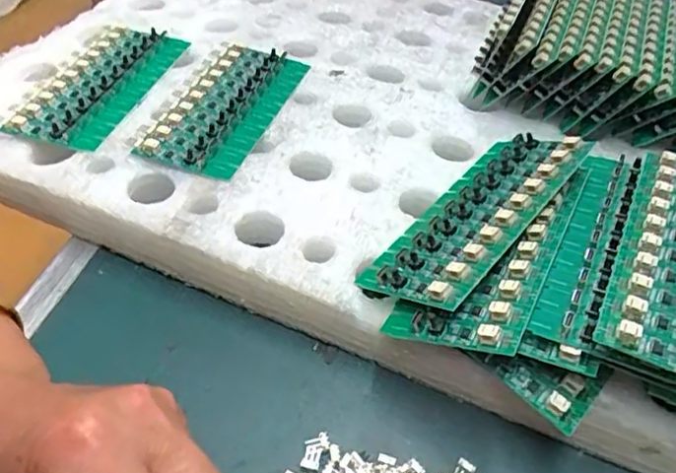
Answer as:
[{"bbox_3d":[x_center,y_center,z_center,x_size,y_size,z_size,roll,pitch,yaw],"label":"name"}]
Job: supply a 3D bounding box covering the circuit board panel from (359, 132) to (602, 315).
[{"bbox_3d":[0.072,-0.013,0.310,0.132,0.007,0.060,-42,33,-28],"label":"circuit board panel"}]

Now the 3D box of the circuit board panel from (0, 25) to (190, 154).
[{"bbox_3d":[-0.154,-0.105,0.403,0.061,0.004,0.134,13,45,7],"label":"circuit board panel"}]

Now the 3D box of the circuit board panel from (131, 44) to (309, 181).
[{"bbox_3d":[-0.070,-0.085,0.393,0.060,0.009,0.132,16,45,10],"label":"circuit board panel"}]

